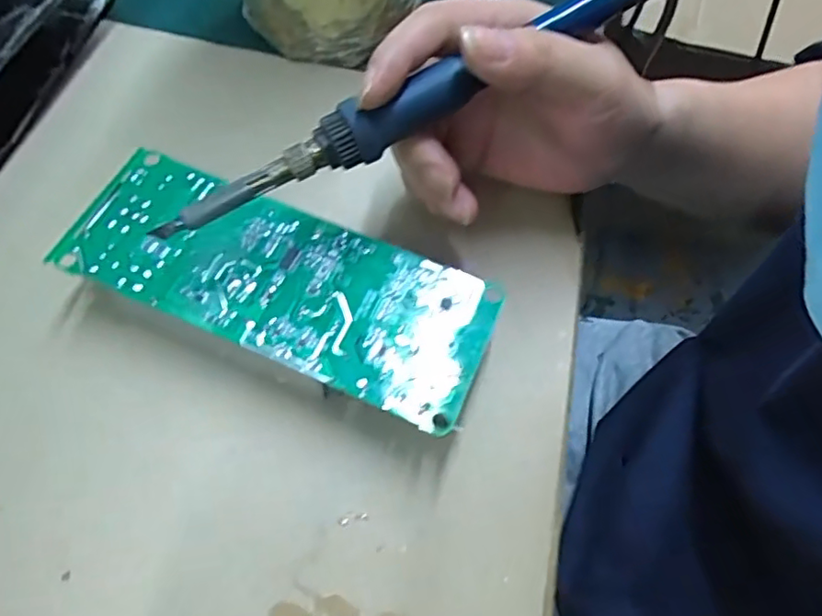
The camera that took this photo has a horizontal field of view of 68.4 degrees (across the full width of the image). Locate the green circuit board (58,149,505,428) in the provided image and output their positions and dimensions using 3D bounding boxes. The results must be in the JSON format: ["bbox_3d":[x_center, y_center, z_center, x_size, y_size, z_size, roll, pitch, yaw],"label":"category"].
[{"bbox_3d":[-0.052,-0.006,0.245,0.165,0.030,0.060,22,64,8],"label":"green circuit board"}]

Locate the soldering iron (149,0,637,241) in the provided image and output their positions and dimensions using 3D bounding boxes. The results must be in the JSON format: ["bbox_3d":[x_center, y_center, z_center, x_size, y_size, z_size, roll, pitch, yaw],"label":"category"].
[{"bbox_3d":[0.004,-0.076,0.216,0.206,0.017,0.015,-29,68,-4],"label":"soldering iron"}]

